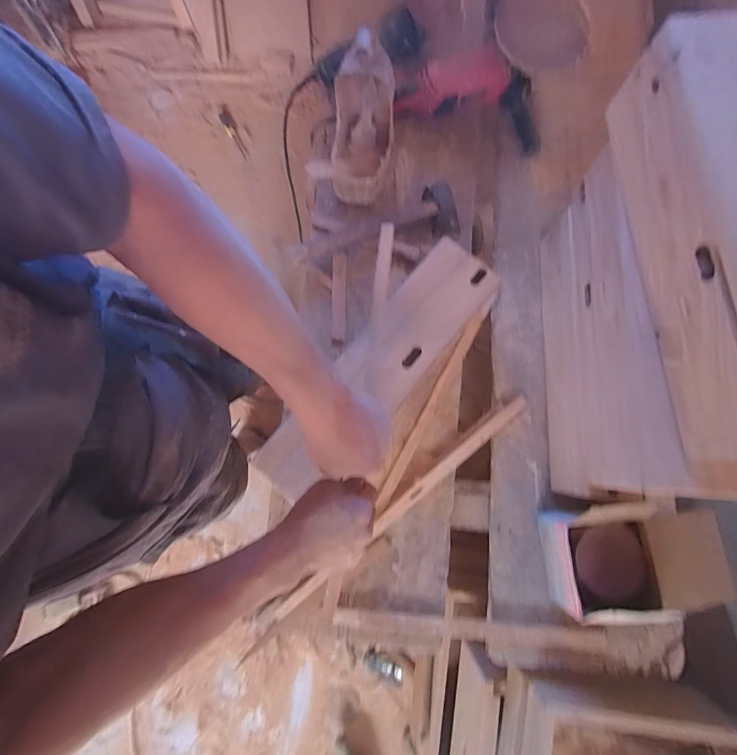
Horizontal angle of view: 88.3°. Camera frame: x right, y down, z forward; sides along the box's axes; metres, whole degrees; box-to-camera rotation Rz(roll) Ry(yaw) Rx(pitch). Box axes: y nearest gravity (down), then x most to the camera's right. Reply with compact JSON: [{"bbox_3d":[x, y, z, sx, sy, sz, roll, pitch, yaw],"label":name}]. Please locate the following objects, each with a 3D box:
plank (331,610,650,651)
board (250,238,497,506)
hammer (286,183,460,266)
[{"bbox_3d":[0.195,0.399,0.594,0.488,0.021,0.034,3,78,1],"label":"plank"},{"bbox_3d":[0.015,-0.018,0.563,0.111,0.018,0.454,42,82,8],"label":"board"},{"bbox_3d":[0.009,-0.288,0.727,0.335,0.043,0.096,-14,79,-3],"label":"hammer"}]

